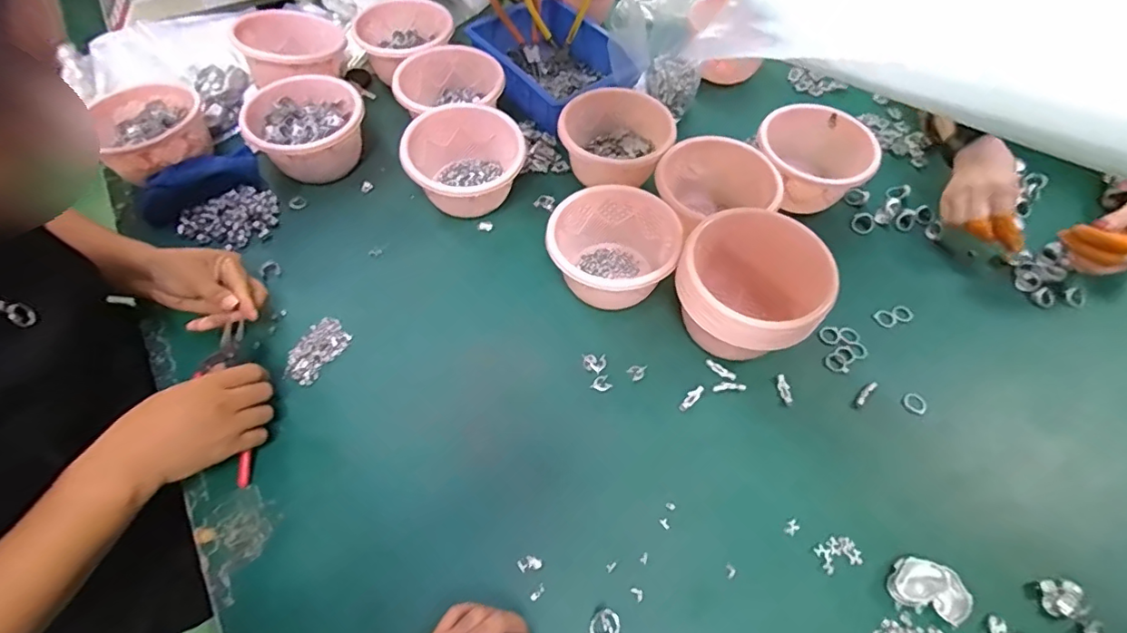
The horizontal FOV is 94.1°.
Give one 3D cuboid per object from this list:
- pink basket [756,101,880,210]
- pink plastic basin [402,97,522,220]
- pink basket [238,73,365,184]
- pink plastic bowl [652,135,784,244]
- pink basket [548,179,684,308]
[{"bbox_3d":[0.328,-0.204,0.705,0.148,0.084,0.142,22,60,12],"label":"pink basket"},{"bbox_3d":[-0.125,-0.192,0.678,0.143,0.084,0.138,1,58,-1],"label":"pink plastic basin"},{"bbox_3d":[-0.341,-0.246,0.713,0.144,0.085,0.142,-39,66,-22],"label":"pink basket"},{"bbox_3d":[0.182,-0.160,0.666,0.152,0.083,0.136,-15,60,-11],"label":"pink plastic bowl"},{"bbox_3d":[0.059,-0.078,0.625,0.149,0.083,0.141,1,58,-1],"label":"pink basket"}]

